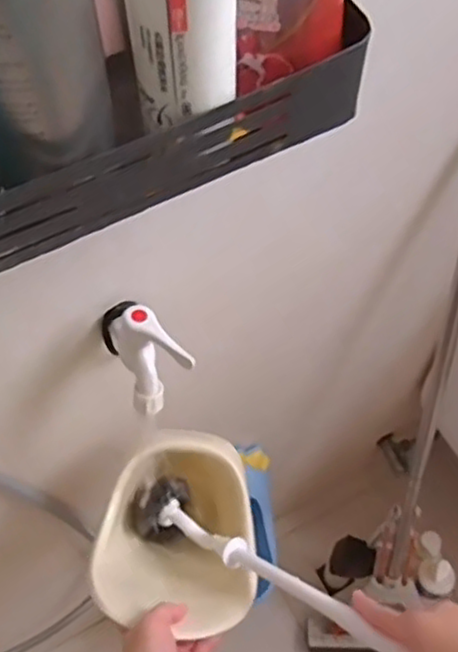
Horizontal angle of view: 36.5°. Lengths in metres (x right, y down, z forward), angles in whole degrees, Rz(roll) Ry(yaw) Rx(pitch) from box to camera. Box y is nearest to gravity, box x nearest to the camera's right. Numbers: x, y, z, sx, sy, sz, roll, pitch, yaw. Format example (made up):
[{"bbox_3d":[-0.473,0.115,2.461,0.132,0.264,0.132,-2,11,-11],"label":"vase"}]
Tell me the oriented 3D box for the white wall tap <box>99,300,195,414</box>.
[{"bbox_3d":[-0.078,0.019,0.598,0.046,0.081,0.100,-28,62,-16],"label":"white wall tap"}]

